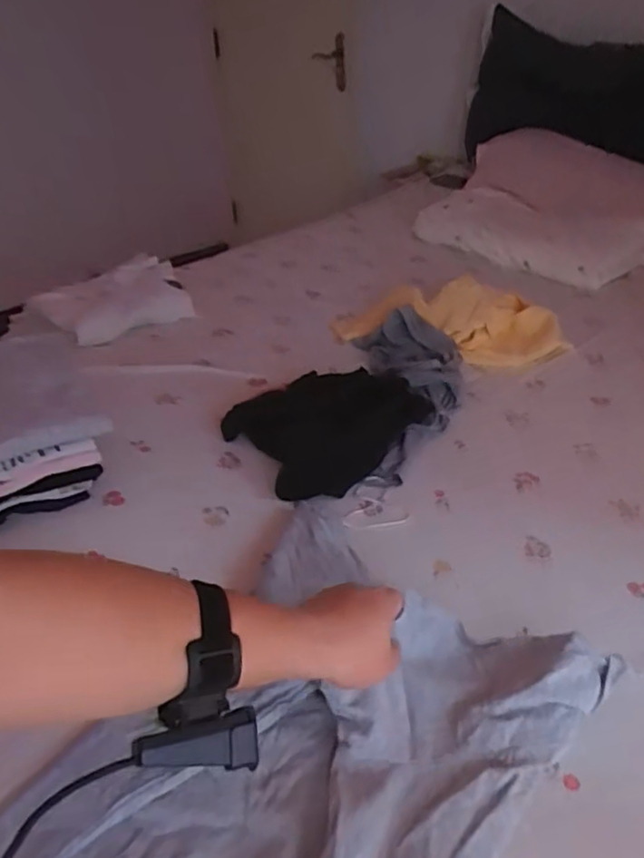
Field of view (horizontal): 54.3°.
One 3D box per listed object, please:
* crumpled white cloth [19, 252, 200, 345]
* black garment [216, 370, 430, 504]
[{"bbox_3d":[-0.375,-0.220,1.121,0.255,0.089,0.203,-22,39,-25],"label":"crumpled white cloth"},{"bbox_3d":[0.015,-0.019,0.826,0.246,0.062,0.189,-23,39,-30],"label":"black garment"}]

